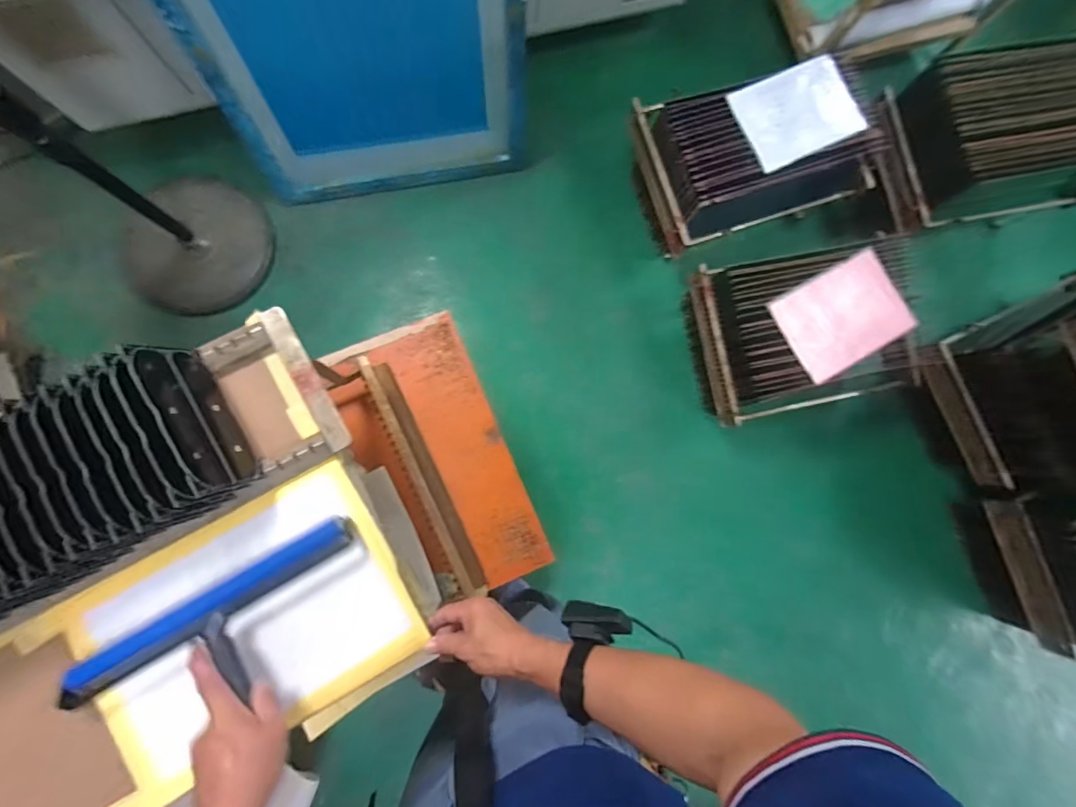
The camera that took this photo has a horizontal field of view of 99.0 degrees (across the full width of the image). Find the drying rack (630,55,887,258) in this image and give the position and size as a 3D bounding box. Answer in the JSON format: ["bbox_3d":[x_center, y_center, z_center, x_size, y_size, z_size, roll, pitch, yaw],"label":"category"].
[{"bbox_3d":[0.559,-0.675,1.278,0.553,0.322,0.386,-19,87,-7],"label":"drying rack"}]

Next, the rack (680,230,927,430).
[{"bbox_3d":[0.691,-0.179,1.233,0.512,0.346,0.369,-9,86,-7],"label":"rack"}]

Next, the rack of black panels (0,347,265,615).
[{"bbox_3d":[-0.479,0.088,0.463,0.321,0.100,0.167,-29,88,-8],"label":"rack of black panels"}]

